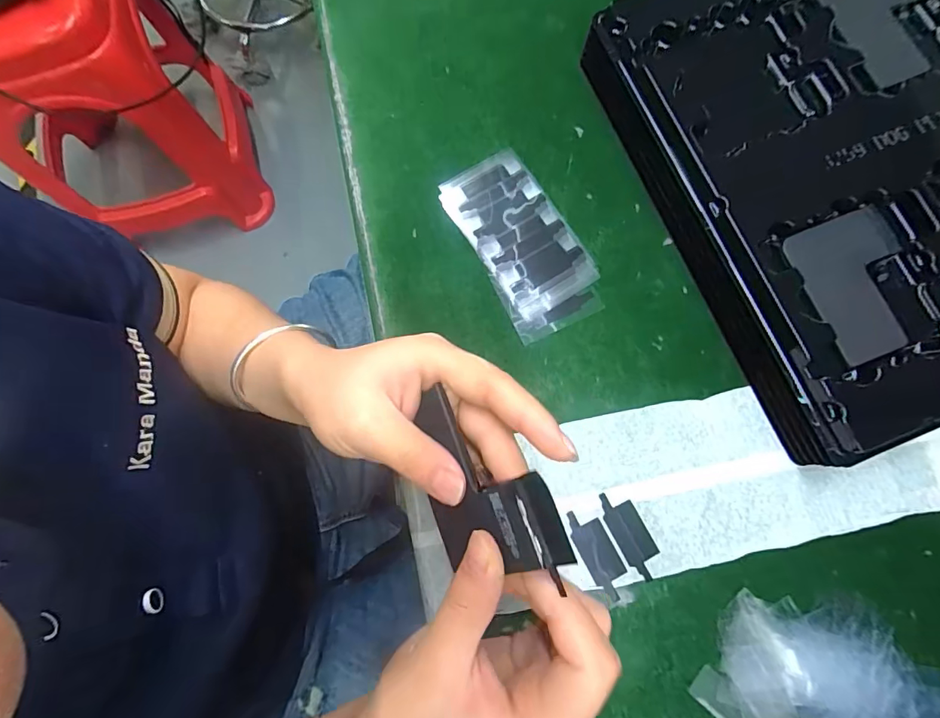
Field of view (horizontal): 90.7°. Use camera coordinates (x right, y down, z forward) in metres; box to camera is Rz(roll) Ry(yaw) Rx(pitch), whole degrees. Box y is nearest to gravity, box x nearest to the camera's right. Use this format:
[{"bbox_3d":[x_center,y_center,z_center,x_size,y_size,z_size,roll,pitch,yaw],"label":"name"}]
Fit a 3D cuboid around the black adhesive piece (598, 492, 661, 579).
[{"bbox_3d":[0.089,0.097,0.258,0.018,0.004,0.048,-27,78,-7],"label":"black adhesive piece"}]

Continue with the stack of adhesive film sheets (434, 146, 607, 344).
[{"bbox_3d":[0.032,-0.074,0.292,0.061,0.005,0.120,-25,78,-7],"label":"stack of adhesive film sheets"}]

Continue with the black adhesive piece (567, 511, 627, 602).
[{"bbox_3d":[0.071,0.107,0.256,0.019,0.004,0.048,-27,78,-7],"label":"black adhesive piece"}]

